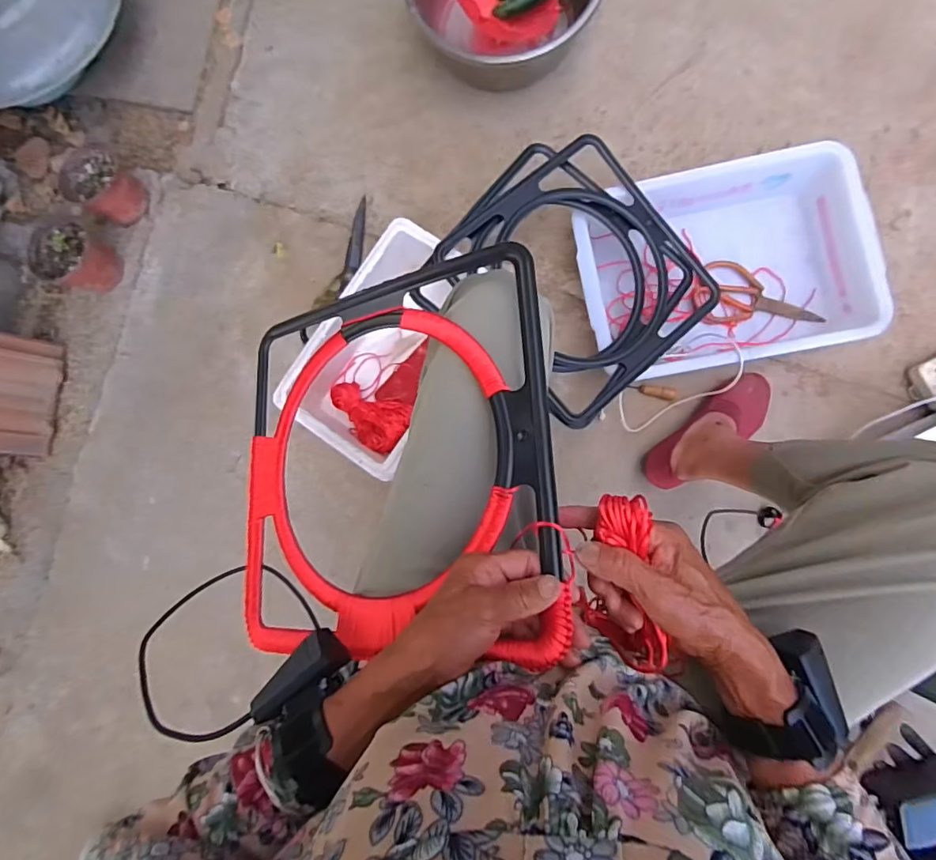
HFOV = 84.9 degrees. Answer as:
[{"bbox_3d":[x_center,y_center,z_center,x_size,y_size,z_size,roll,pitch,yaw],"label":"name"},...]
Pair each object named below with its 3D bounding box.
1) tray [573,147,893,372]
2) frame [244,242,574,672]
[{"bbox_3d":[0.390,-0.257,0.807,0.426,0.097,0.315,-11,86,5],"label":"tray"},{"bbox_3d":[-0.081,0.025,0.456,0.328,0.027,0.328,-10,77,25],"label":"frame"}]

